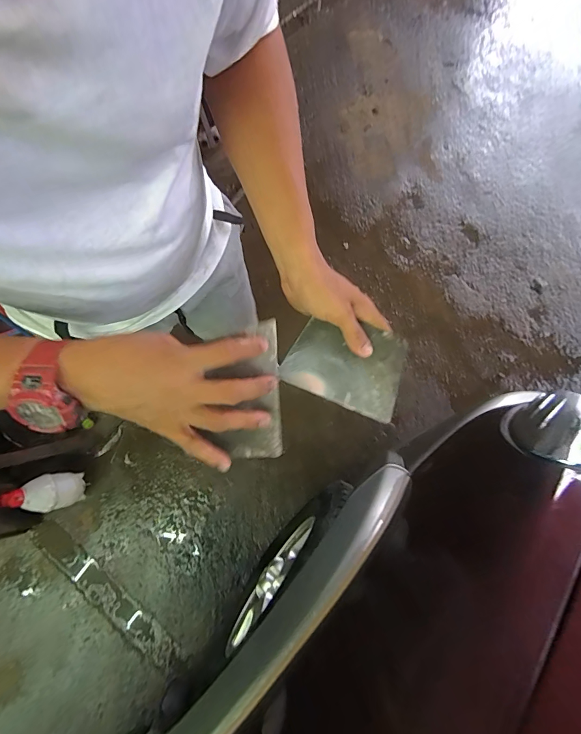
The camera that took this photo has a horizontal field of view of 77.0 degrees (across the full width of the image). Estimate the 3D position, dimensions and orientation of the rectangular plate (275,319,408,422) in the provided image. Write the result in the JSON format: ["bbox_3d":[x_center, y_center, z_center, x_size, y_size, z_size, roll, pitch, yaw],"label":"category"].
[{"bbox_3d":[0.068,-0.004,0.431,0.139,0.007,0.095,22,93,-6],"label":"rectangular plate"}]

